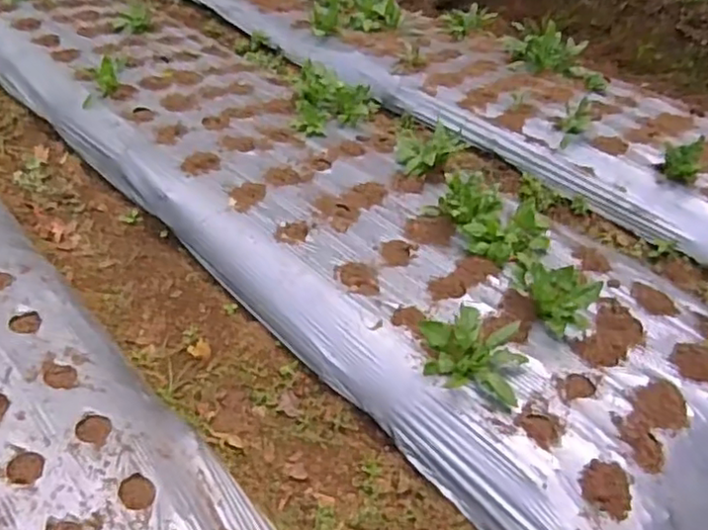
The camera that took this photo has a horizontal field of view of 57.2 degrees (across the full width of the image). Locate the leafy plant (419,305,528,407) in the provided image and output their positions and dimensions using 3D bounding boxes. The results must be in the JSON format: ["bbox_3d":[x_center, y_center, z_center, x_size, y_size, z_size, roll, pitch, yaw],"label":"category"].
[{"bbox_3d":[0.296,0.216,1.626,0.256,0.137,0.185,14,40,-4],"label":"leafy plant"}]

